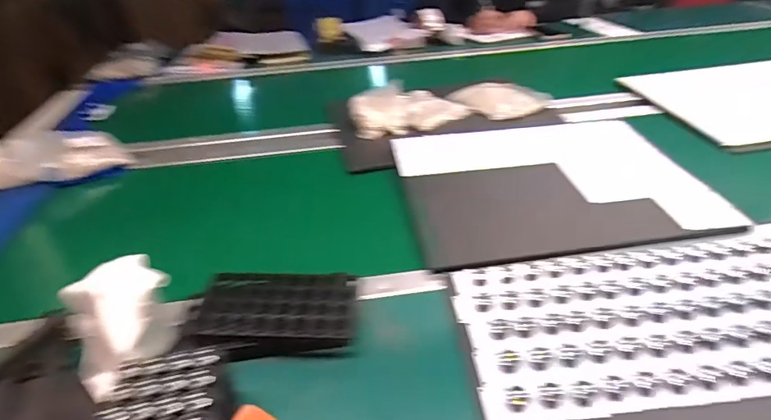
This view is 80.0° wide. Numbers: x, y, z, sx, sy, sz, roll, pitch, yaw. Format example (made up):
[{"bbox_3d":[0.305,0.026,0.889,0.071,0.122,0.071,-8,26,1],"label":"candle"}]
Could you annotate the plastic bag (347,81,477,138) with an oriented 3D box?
[{"bbox_3d":[0.047,-0.253,1.056,0.257,0.045,0.242,-6,36,-3],"label":"plastic bag"}]

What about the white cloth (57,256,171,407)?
[{"bbox_3d":[-0.294,0.121,0.509,0.119,0.087,0.094,-34,46,-31],"label":"white cloth"}]

